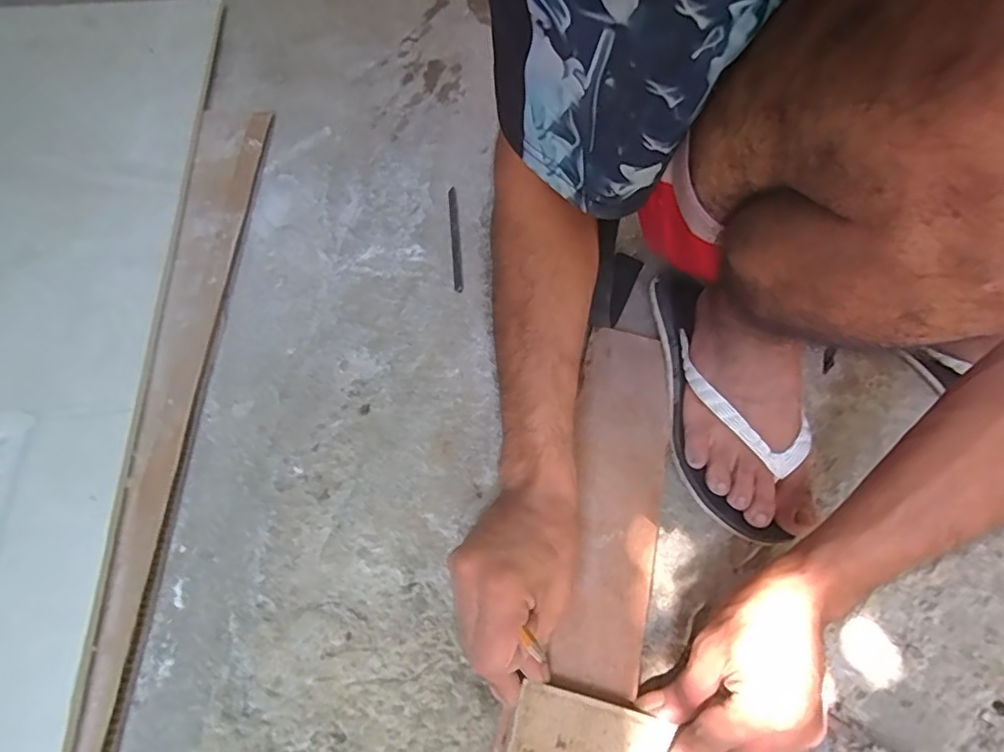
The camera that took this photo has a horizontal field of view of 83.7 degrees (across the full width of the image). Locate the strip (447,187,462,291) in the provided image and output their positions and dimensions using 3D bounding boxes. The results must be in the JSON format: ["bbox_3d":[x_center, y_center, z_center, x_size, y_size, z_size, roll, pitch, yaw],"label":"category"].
[{"bbox_3d":[-0.053,-0.155,0.627,0.011,0.009,0.159,-3,60,-6],"label":"strip"}]

